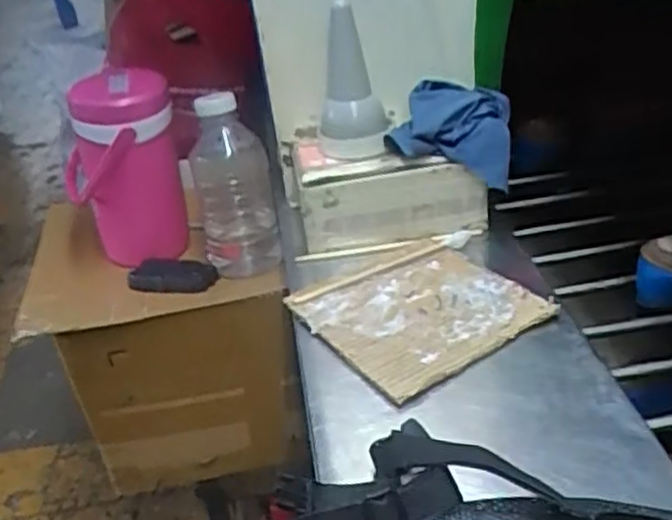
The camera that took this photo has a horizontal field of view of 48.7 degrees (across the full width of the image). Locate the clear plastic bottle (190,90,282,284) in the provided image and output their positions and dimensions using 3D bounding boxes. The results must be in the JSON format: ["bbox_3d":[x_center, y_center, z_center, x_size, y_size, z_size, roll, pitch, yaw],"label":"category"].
[{"bbox_3d":[-0.124,-0.088,0.893,0.089,0.207,0.077,-10,31,-4],"label":"clear plastic bottle"}]

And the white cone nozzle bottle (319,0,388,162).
[{"bbox_3d":[0.014,-0.177,0.729,0.066,0.138,0.079,-7,31,0],"label":"white cone nozzle bottle"}]

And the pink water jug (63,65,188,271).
[{"bbox_3d":[-0.259,-0.106,0.913,0.137,0.227,0.112,-15,32,-13],"label":"pink water jug"}]

